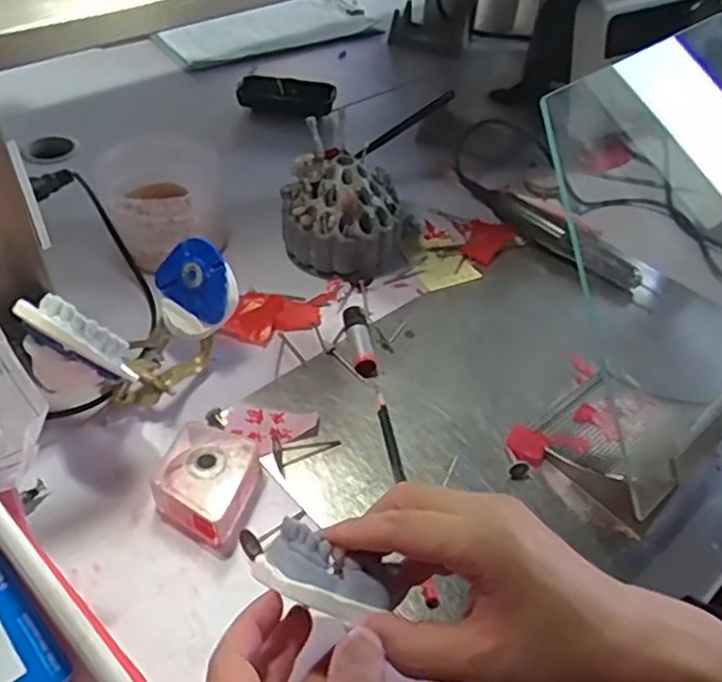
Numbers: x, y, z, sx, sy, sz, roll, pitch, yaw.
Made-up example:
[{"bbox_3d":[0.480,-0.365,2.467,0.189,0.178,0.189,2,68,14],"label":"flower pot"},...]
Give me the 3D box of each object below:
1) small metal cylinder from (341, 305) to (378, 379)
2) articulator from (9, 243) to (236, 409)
[{"bbox_3d":[-0.001,0.000,0.537,0.017,0.018,0.066,-5,45,-11],"label":"small metal cylinder"},{"bbox_3d":[-0.148,-0.008,0.469,0.068,0.111,0.140,23,47,17],"label":"articulator"}]

